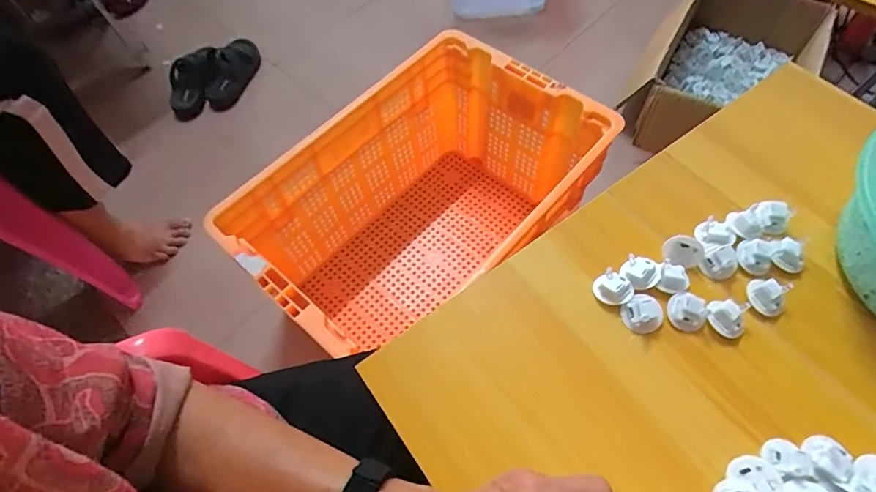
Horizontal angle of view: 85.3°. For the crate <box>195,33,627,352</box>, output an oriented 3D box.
[{"bbox_3d":[-0.025,-0.046,0.883,0.568,0.321,0.373,-41,65,-17],"label":"crate"}]

